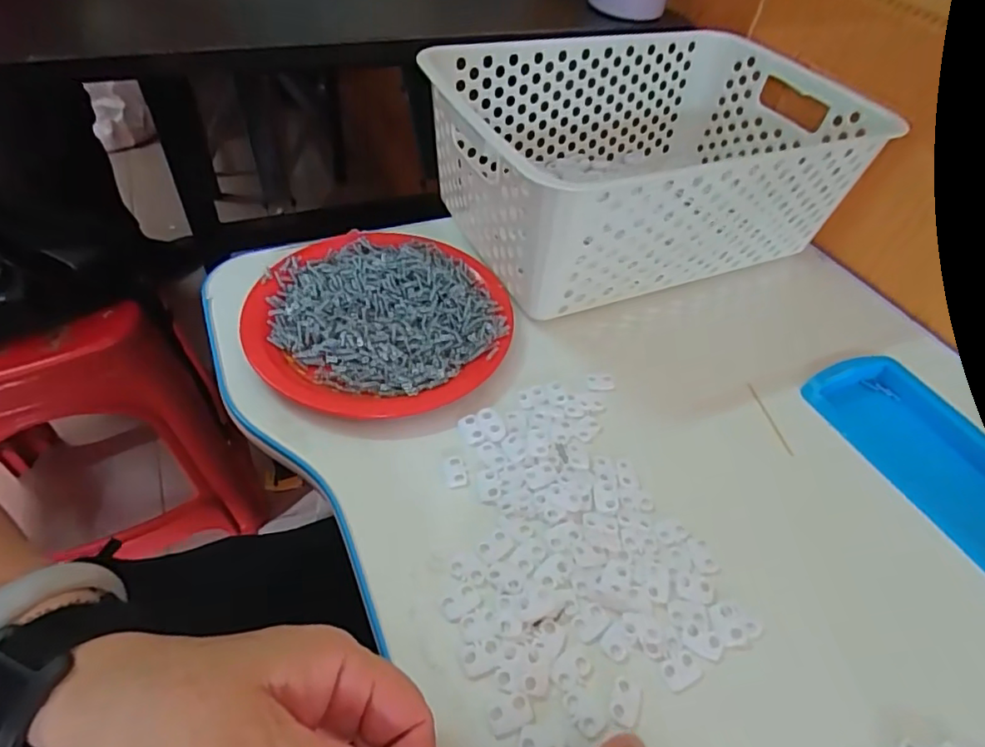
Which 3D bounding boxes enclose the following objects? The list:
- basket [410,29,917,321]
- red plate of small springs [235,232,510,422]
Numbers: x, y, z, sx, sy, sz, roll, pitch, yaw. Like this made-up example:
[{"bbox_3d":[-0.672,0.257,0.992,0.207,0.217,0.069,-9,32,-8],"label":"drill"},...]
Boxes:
[{"bbox_3d":[0.116,-0.162,0.433,0.289,0.116,0.200,-16,51,-18],"label":"basket"},{"bbox_3d":[-0.073,-0.040,0.365,0.162,0.026,0.164,2,48,-2],"label":"red plate of small springs"}]

